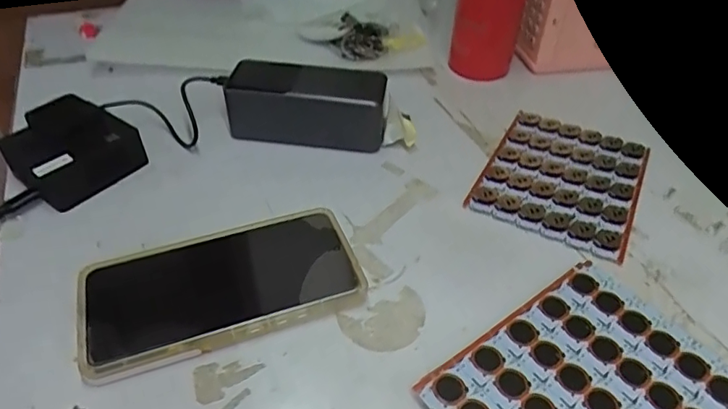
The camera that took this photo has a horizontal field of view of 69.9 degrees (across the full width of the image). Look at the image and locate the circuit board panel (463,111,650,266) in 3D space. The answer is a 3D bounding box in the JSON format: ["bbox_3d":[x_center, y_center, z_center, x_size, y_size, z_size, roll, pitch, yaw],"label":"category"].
[{"bbox_3d":[0.162,-0.025,0.426,0.116,0.004,0.153,21,47,20],"label":"circuit board panel"}]

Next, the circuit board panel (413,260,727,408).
[{"bbox_3d":[0.125,0.103,0.287,0.157,0.010,0.116,-26,50,-27],"label":"circuit board panel"}]

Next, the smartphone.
[{"bbox_3d":[-0.087,0.050,0.328,0.165,0.015,0.084,-15,46,-17],"label":"smartphone"}]

